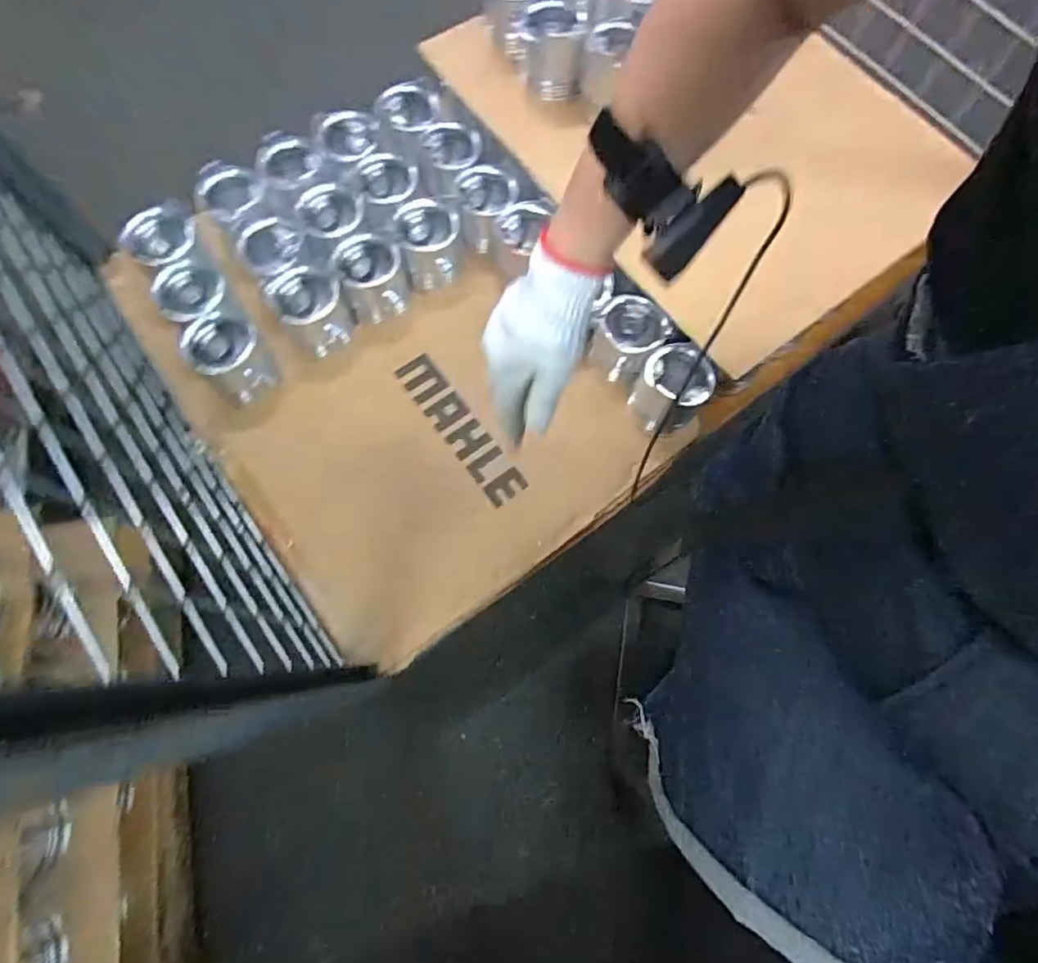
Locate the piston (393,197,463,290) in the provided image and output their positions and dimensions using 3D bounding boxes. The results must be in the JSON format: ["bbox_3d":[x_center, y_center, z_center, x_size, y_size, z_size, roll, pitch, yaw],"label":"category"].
[{"bbox_3d":[-0.122,-0.320,0.758,0.082,0.085,0.088,-18,73,-8],"label":"piston"}]

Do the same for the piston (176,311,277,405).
[{"bbox_3d":[-0.351,-0.150,0.696,0.074,0.093,0.083,41,74,11],"label":"piston"}]

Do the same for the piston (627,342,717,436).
[{"bbox_3d":[0.186,-0.112,0.699,0.081,0.110,0.085,1,71,-2],"label":"piston"}]

